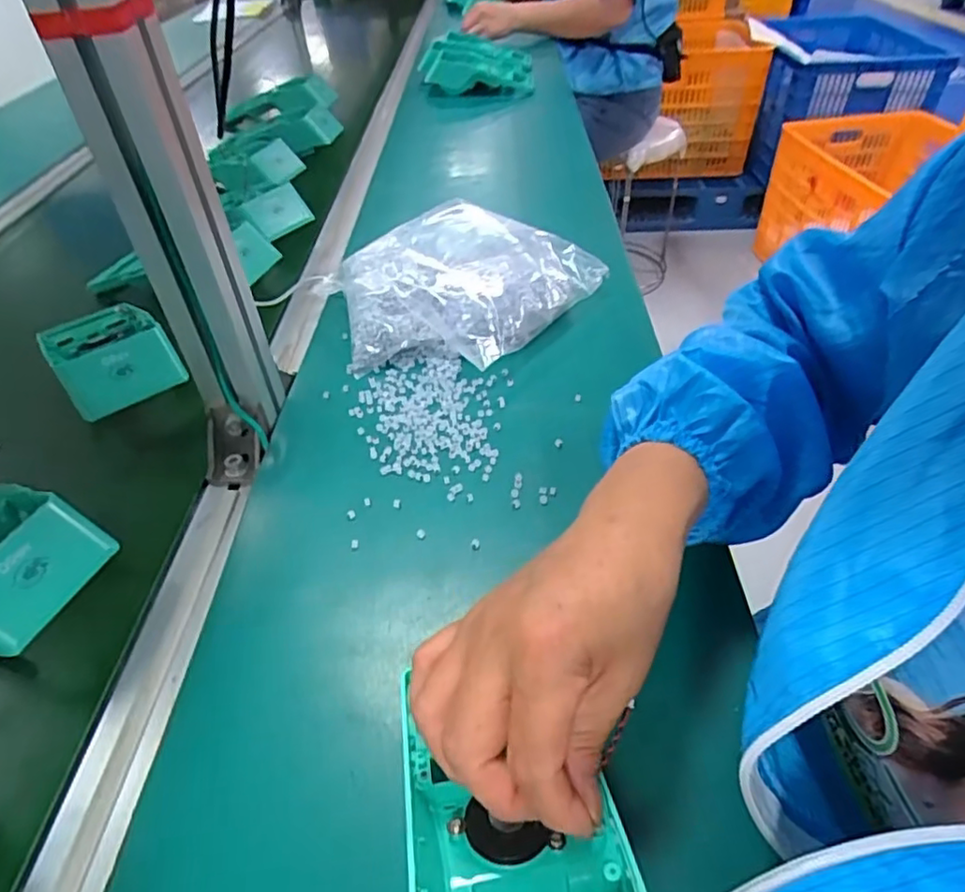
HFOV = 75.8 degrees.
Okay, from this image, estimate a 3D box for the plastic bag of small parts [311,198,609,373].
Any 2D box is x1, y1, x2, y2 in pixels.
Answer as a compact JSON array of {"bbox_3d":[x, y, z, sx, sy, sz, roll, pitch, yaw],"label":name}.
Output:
[{"bbox_3d":[-0.013,-0.149,0.553,0.241,0.054,0.193,-23,47,-18],"label":"plastic bag of small parts"}]

